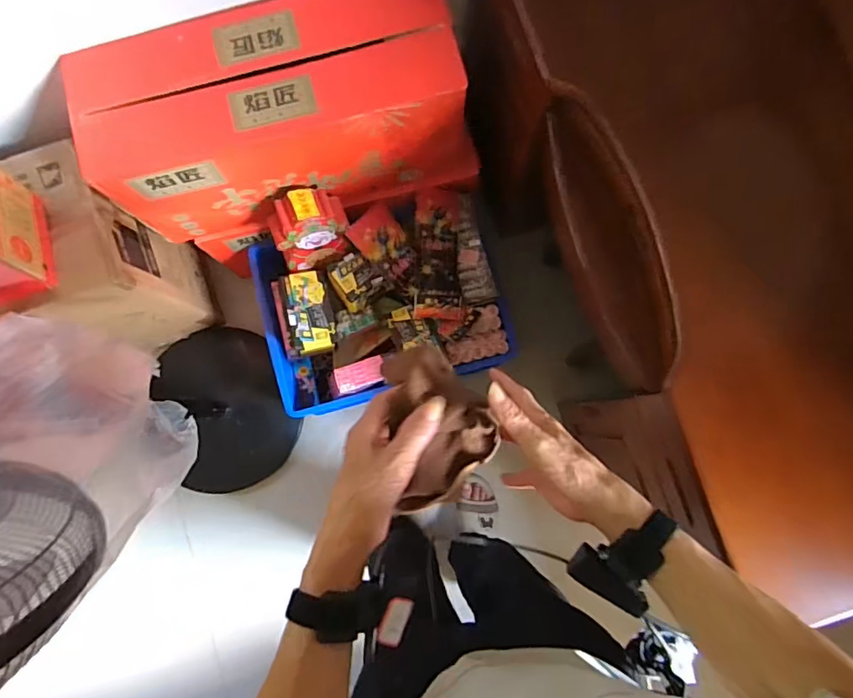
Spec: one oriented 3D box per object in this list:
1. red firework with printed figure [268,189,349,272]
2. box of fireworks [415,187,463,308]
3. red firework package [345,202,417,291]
[{"bbox_3d":[-0.233,-0.237,1.060,0.152,0.172,0.098,-21,84,-2],"label":"red firework with printed figure"},{"bbox_3d":[0.025,-0.208,1.130,0.094,0.057,0.259,-2,83,0],"label":"box of fireworks"},{"bbox_3d":[-0.076,-0.206,1.099,0.097,0.022,0.171,-42,110,-6],"label":"red firework package"}]

